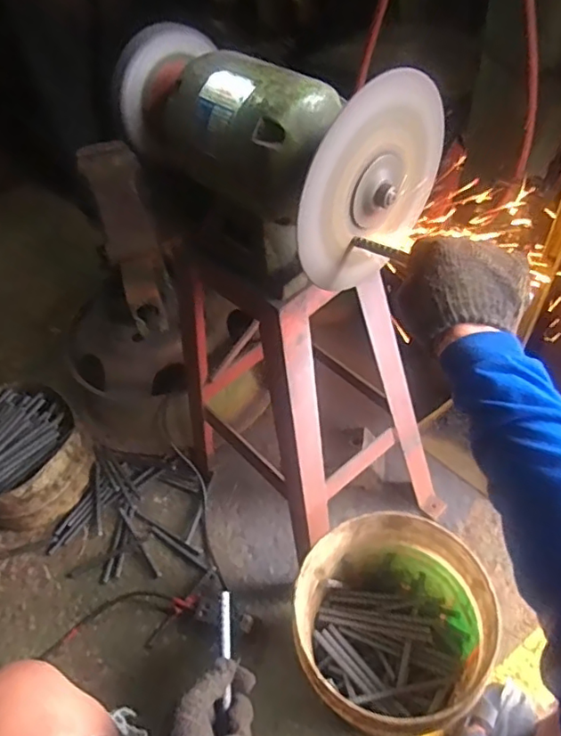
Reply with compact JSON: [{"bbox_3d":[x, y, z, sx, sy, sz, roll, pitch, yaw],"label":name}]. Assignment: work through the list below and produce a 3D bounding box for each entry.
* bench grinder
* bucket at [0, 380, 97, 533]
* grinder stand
[{"bbox_3d":[-0.006,-0.283,0.655,0.214,0.199,0.379,-35,54,-21],"label":"bench grinder"},{"bbox_3d":[-0.594,0.206,1.290,0.289,0.173,0.280,33,61,30],"label":"bucket"},{"bbox_3d":[0.052,0.055,1.027,0.348,0.668,0.429,-32,54,-19],"label":"grinder stand"}]

